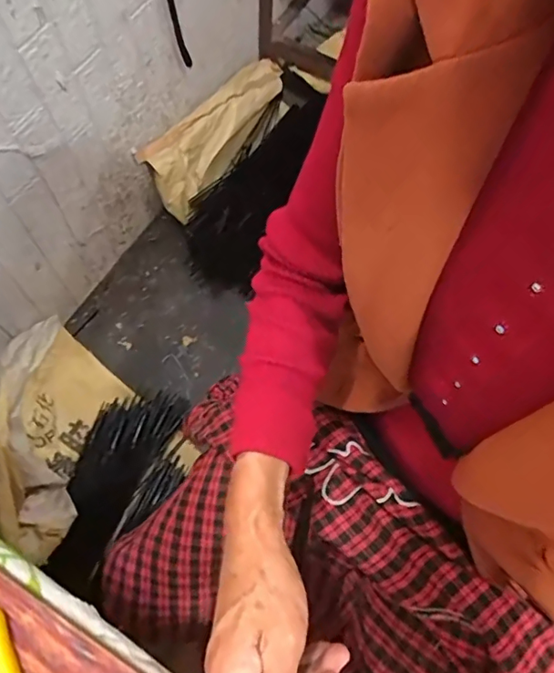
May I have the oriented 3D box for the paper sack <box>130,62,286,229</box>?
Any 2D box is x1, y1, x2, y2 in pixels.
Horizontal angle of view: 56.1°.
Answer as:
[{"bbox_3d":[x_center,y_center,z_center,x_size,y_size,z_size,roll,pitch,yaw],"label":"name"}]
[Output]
[{"bbox_3d":[-0.144,-0.484,1.221,0.110,0.125,0.429,33,74,11],"label":"paper sack"}]

